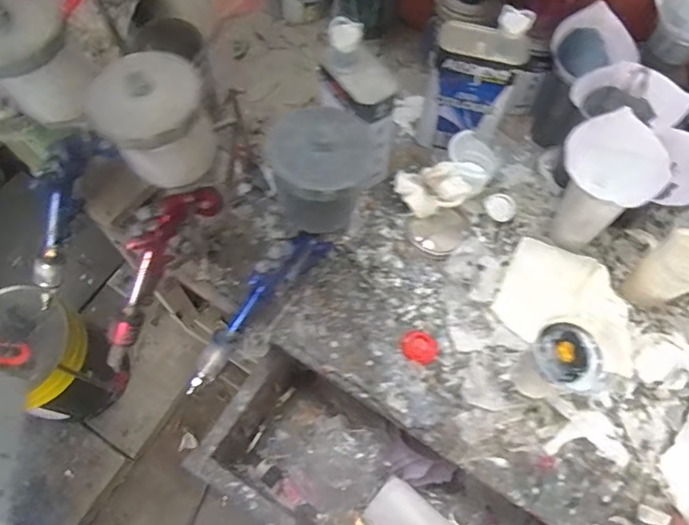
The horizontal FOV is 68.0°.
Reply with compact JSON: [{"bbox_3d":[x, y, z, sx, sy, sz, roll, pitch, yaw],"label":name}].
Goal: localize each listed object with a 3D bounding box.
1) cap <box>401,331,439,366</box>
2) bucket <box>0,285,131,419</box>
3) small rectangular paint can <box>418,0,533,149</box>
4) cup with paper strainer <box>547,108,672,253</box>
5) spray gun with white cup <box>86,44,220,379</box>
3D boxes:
[{"bbox_3d":[0.097,0.108,0.654,0.046,0.026,0.038,29,67,12],"label":"cap"},{"bbox_3d":[-0.733,0.250,1.286,0.285,0.353,0.251,16,65,6],"label":"bucket"},{"bbox_3d":[0.180,-0.251,0.727,0.120,0.223,0.060,19,65,7],"label":"small rectangular paint can"},{"bbox_3d":[0.334,-0.102,0.670,0.107,0.184,0.098,1,64,-1],"label":"cup with paper strainer"},{"bbox_3d":[-0.221,-0.045,0.608,0.093,0.409,0.159,41,49,17],"label":"spray gun with white cup"}]

